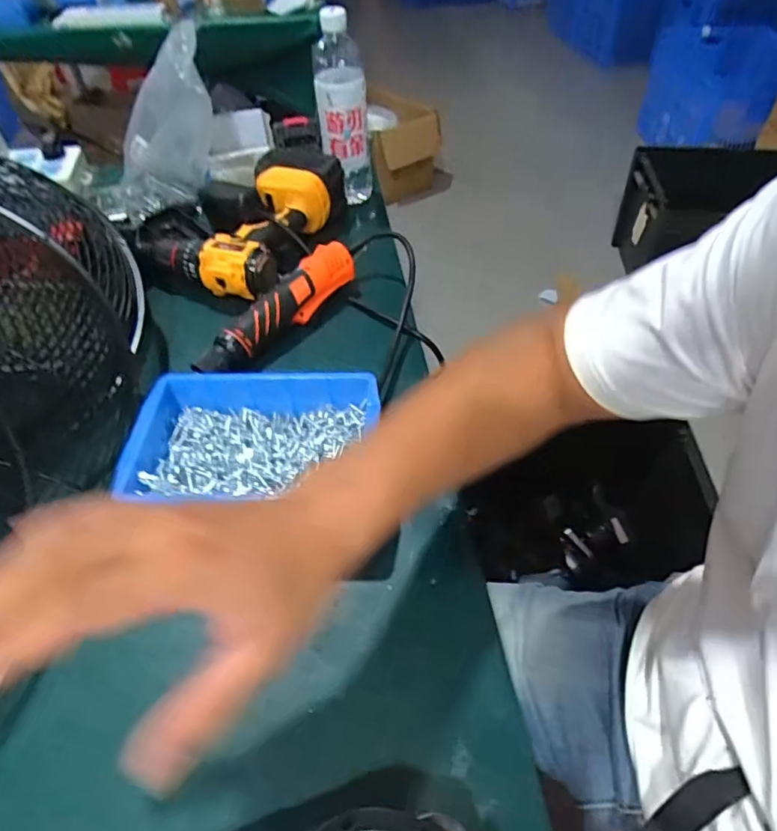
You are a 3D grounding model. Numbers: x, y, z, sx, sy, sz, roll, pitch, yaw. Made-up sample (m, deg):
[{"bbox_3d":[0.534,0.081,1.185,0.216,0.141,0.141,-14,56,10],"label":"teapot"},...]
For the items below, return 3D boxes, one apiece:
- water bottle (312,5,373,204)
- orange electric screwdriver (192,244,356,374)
[{"bbox_3d":[-0.059,-0.407,0.751,0.070,0.220,0.070,0,48,0],"label":"water bottle"},{"bbox_3d":[-0.119,-0.116,0.608,0.053,0.056,0.224,29,54,24],"label":"orange electric screwdriver"}]

